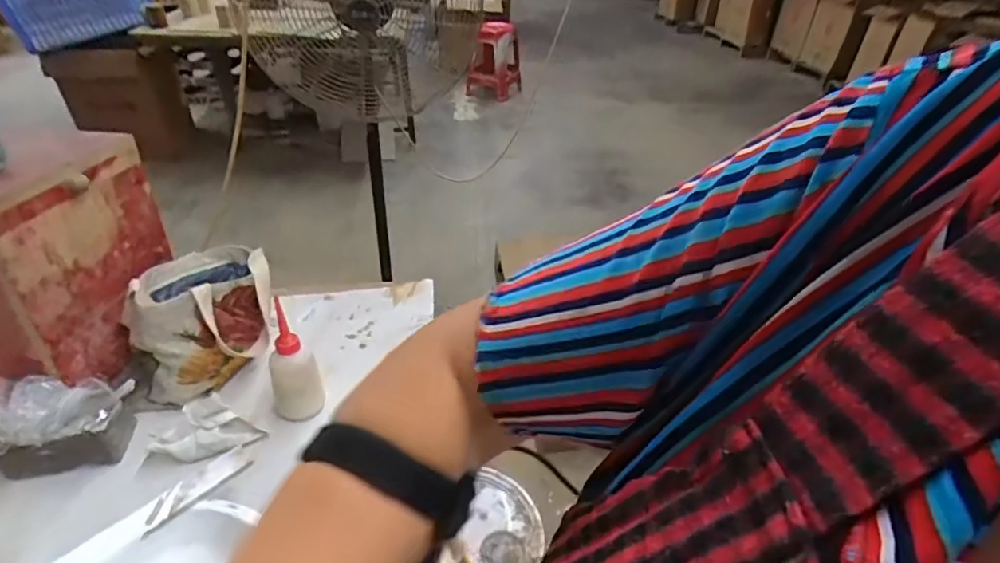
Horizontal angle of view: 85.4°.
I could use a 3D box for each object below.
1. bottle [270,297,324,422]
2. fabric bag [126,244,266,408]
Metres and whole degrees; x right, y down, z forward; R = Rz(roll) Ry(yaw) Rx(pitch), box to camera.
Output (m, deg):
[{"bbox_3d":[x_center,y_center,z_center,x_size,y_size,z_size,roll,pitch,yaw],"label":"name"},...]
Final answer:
[{"bbox_3d":[-0.267,0.110,0.696,0.051,0.166,0.052,18,39,20],"label":"bottle"},{"bbox_3d":[-0.423,0.044,0.779,0.181,0.137,0.184,-15,39,-22],"label":"fabric bag"}]

